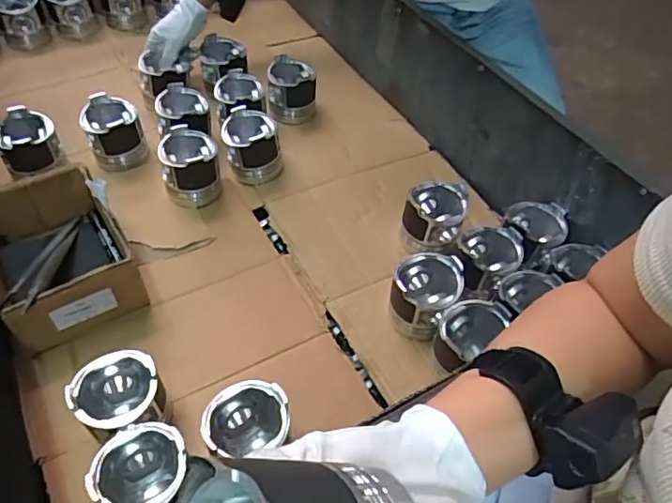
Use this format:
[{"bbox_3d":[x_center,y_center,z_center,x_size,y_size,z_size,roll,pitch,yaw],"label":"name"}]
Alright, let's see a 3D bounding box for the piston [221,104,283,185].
[{"bbox_3d":[-0.129,-0.162,0.825,0.085,0.086,0.081,-12,52,-14],"label":"piston"}]

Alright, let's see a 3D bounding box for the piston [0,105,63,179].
[{"bbox_3d":[-0.448,-0.153,0.786,0.079,0.082,0.080,-20,54,-20],"label":"piston"}]

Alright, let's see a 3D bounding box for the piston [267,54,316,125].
[{"bbox_3d":[-0.077,-0.275,0.932,0.081,0.089,0.082,0,50,-4],"label":"piston"}]

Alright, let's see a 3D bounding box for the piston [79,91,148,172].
[{"bbox_3d":[-0.338,-0.180,0.814,0.080,0.084,0.078,-24,55,-22],"label":"piston"}]

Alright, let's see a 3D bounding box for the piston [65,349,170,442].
[{"bbox_3d":[-0.223,0.156,0.557,0.080,0.082,0.080,-22,55,-21],"label":"piston"}]

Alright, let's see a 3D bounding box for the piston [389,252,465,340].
[{"bbox_3d":[0.109,0.057,0.672,0.079,0.091,0.081,2,50,-2],"label":"piston"}]

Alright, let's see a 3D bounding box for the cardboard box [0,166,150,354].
[{"bbox_3d":[-0.345,0.004,0.660,0.147,0.091,0.199,-27,57,-24],"label":"cardboard box"}]

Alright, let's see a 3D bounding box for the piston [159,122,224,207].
[{"bbox_3d":[-0.213,-0.120,0.787,0.080,0.091,0.085,-5,51,-9],"label":"piston"}]

